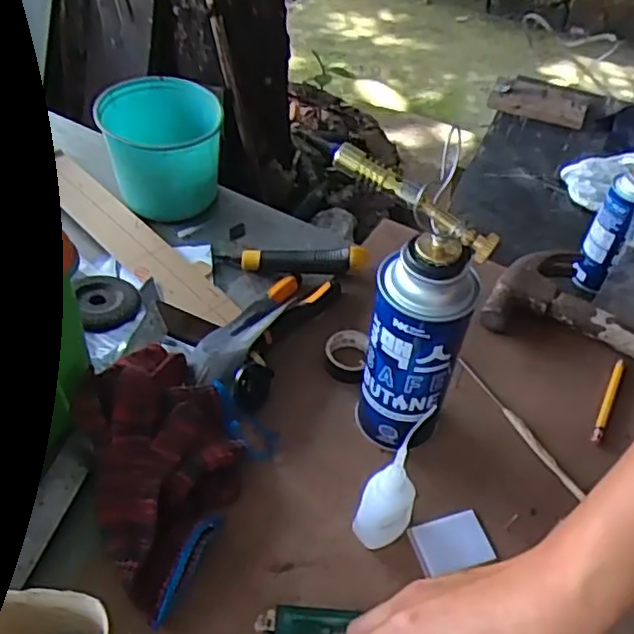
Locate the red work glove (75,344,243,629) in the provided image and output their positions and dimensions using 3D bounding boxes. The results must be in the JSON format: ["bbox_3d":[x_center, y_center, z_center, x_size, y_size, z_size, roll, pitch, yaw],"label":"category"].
[{"bbox_3d":[-0.109,0.101,0.488,0.109,0.055,0.197,-15,52,-17],"label":"red work glove"}]

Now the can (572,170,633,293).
[{"bbox_3d":[0.389,-0.121,0.875,0.044,0.193,0.045,3,48,-3],"label":"can"}]

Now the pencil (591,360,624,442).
[{"bbox_3d":[0.248,0.069,0.563,0.009,0.008,0.093,25,51,16],"label":"pencil"}]

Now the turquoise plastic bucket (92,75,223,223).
[{"bbox_3d":[-0.164,-0.182,0.721,0.111,0.100,0.120,3,48,-3],"label":"turquoise plastic bucket"}]

